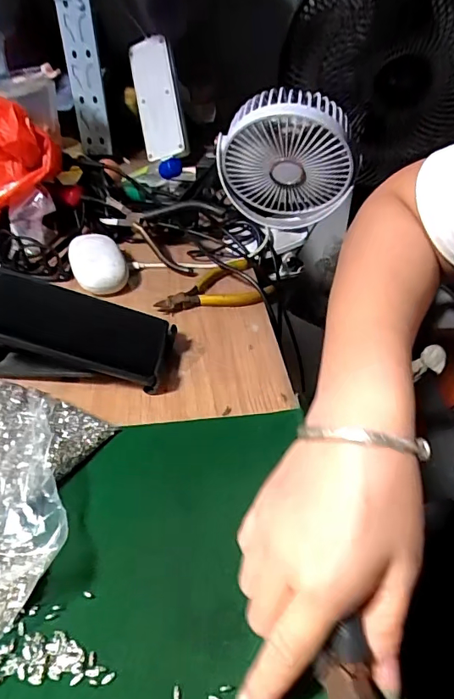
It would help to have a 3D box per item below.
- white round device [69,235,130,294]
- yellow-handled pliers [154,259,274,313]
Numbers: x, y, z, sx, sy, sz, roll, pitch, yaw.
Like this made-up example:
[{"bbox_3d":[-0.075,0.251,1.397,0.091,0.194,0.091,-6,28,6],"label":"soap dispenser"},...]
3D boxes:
[{"bbox_3d":[-0.138,-0.093,0.513,0.055,0.034,0.089,-15,42,-17],"label":"white round device"},{"bbox_3d":[-0.013,-0.063,0.496,0.125,0.012,0.073,-19,43,-21],"label":"yellow-handled pliers"}]

